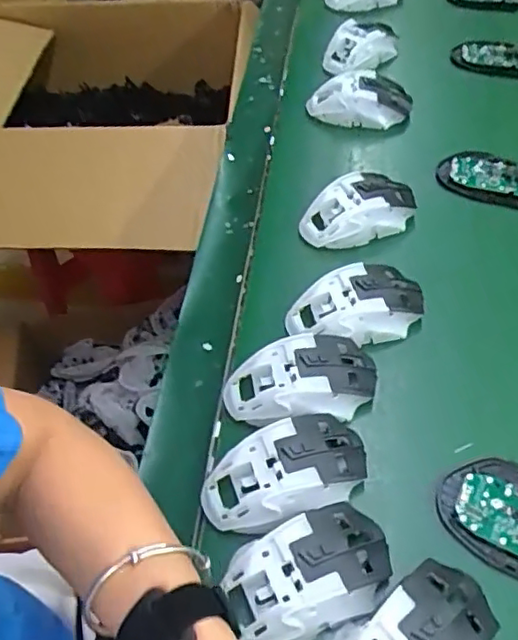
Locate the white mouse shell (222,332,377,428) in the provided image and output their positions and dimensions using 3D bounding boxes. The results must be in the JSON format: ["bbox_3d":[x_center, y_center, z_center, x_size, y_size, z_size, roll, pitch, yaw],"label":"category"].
[{"bbox_3d":[0.033,0.048,0.475,0.119,0.035,0.073,-16,53,-11],"label":"white mouse shell"}]

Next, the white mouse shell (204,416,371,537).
[{"bbox_3d":[0.019,0.110,0.429,0.118,0.039,0.066,-22,54,-15],"label":"white mouse shell"}]

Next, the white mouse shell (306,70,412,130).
[{"bbox_3d":[0.119,-0.264,0.727,0.122,0.039,0.073,5,52,6],"label":"white mouse shell"}]

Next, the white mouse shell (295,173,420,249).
[{"bbox_3d":[0.099,-0.106,0.602,0.116,0.045,0.064,-26,55,-18],"label":"white mouse shell"}]

